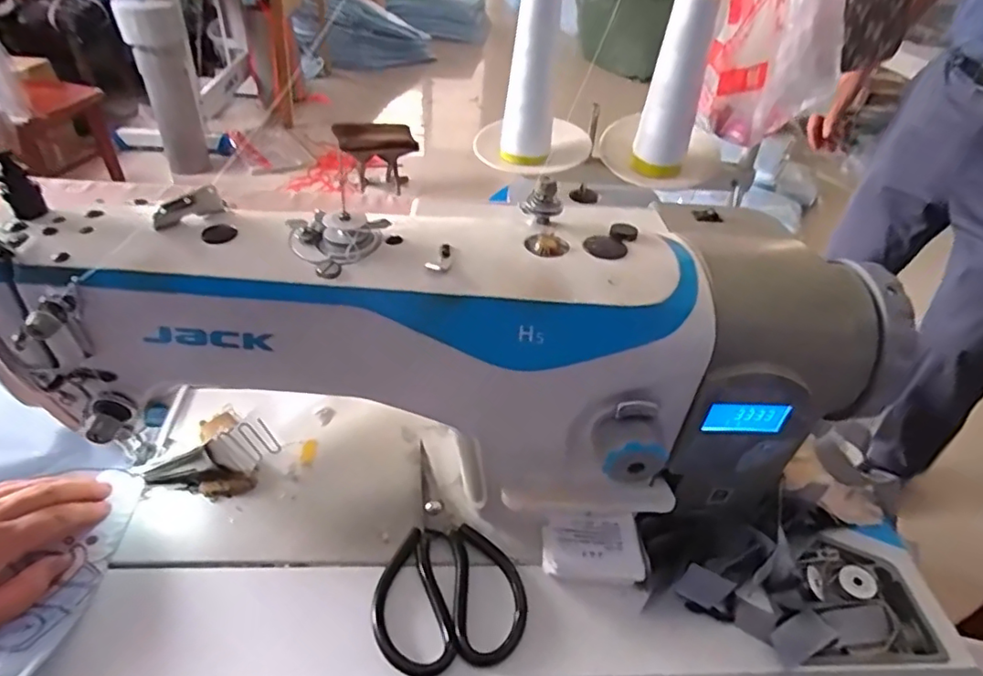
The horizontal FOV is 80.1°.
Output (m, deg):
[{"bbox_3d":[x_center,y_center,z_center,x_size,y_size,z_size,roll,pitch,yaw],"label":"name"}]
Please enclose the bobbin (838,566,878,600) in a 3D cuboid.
[{"bbox_3d":[0.277,0.184,0.442,0.023,0.007,0.025,3,40,-3],"label":"bobbin"}]

